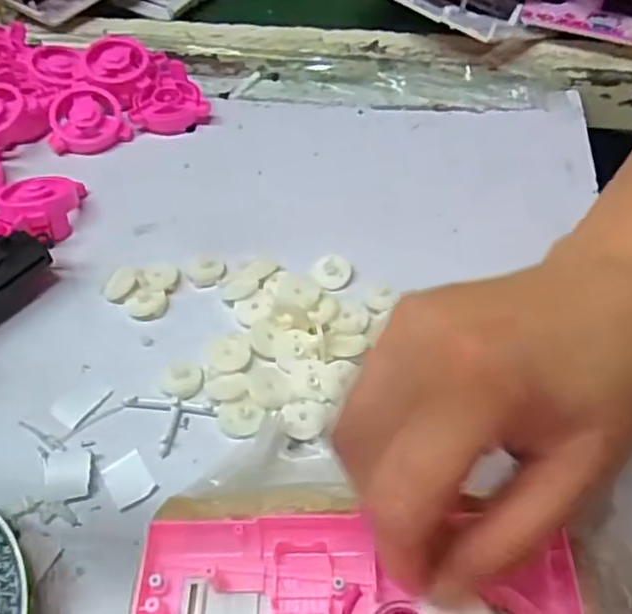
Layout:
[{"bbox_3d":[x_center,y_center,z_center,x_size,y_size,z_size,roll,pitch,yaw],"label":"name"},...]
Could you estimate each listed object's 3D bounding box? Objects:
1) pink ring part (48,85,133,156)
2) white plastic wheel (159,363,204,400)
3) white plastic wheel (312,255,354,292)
[{"bbox_3d":[-0.160,-0.131,0.470,0.051,0.015,0.051,-16,78,-19],"label":"pink ring part"},{"bbox_3d":[-0.070,0.038,0.350,0.022,0.004,0.021,1,53,-1],"label":"white plastic wheel"},{"bbox_3d":[0.010,-0.019,0.390,0.023,0.007,0.023,1,53,-1],"label":"white plastic wheel"}]

